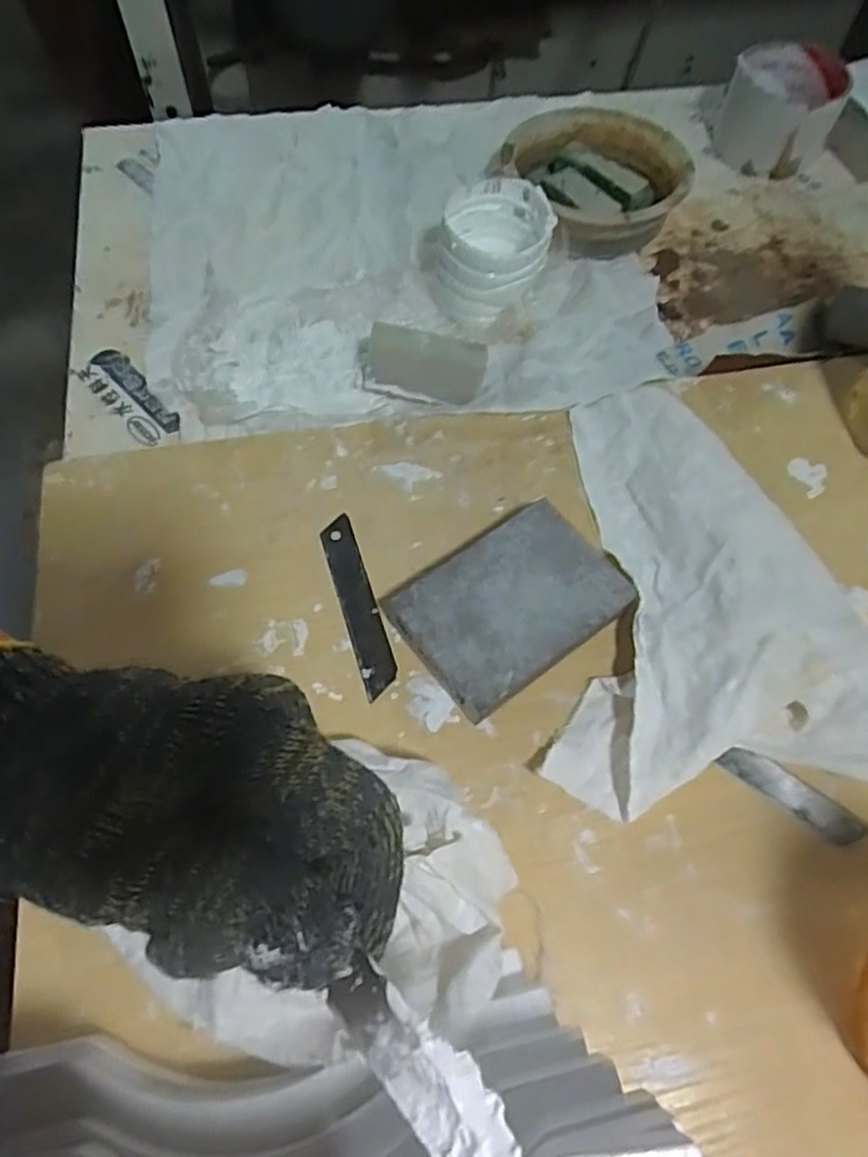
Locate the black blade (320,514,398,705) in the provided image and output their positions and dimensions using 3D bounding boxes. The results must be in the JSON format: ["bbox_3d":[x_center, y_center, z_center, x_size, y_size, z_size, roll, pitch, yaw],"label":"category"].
[{"bbox_3d":[-0.038,0.013,0.362,0.017,0.005,0.097,-15,63,-12],"label":"black blade"}]

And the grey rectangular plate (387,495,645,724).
[{"bbox_3d":[0.036,0.013,0.350,0.099,0.026,0.072,-33,69,-18],"label":"grey rectangular plate"}]

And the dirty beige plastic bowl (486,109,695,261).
[{"bbox_3d":[0.106,-0.277,0.502,0.130,0.044,0.130,1,63,-2],"label":"dirty beige plastic bowl"}]

